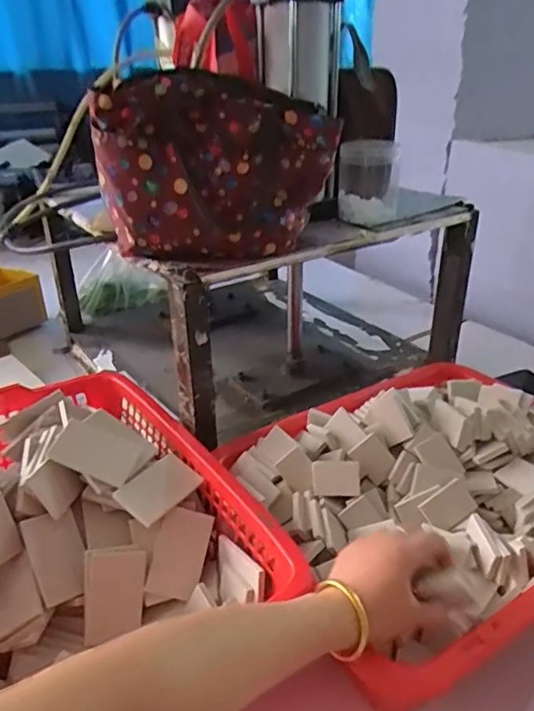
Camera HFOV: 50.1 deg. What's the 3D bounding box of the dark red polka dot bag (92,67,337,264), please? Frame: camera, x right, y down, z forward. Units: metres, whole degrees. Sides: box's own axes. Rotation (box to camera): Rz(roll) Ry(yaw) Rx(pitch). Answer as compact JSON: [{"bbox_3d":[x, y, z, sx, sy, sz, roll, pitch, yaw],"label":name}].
[{"bbox_3d":[-0.051,-0.210,0.653,0.263,0.188,0.086,-12,30,-18],"label":"dark red polka dot bag"}]

